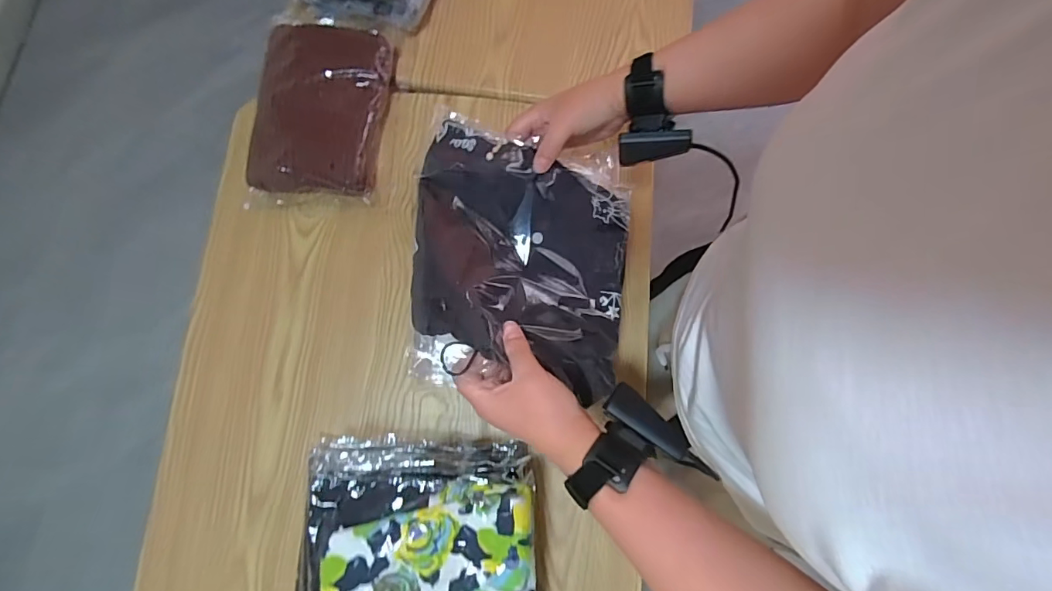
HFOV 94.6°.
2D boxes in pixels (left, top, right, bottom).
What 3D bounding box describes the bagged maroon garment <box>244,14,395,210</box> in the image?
[{"bbox_3d":[-0.280,-0.253,0.662,0.178,0.068,0.252,2,78,0],"label":"bagged maroon garment"}]

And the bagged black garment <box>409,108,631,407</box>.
[{"bbox_3d":[0.010,-0.042,0.468,0.229,0.047,0.270,14,61,-31],"label":"bagged black garment"}]

